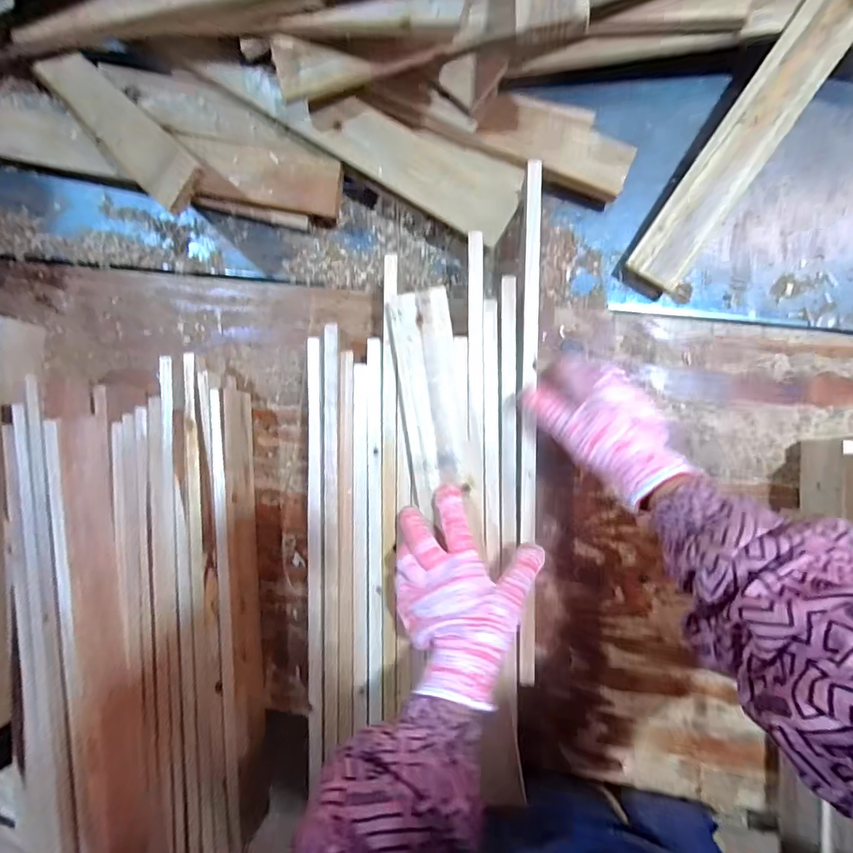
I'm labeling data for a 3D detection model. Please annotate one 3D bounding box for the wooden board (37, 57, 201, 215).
[{"bbox_3d":[-0.370,-0.361,0.548,0.330,0.015,0.062,44,97,19],"label":"wooden board"}]

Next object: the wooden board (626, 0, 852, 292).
[{"bbox_3d":[0.351,-0.323,0.478,0.063,0.012,0.388,34,100,9],"label":"wooden board"}]

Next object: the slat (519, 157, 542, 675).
[{"bbox_3d":[0.105,-0.008,0.466,0.017,0.034,0.517,1,88,6],"label":"slat"}]

